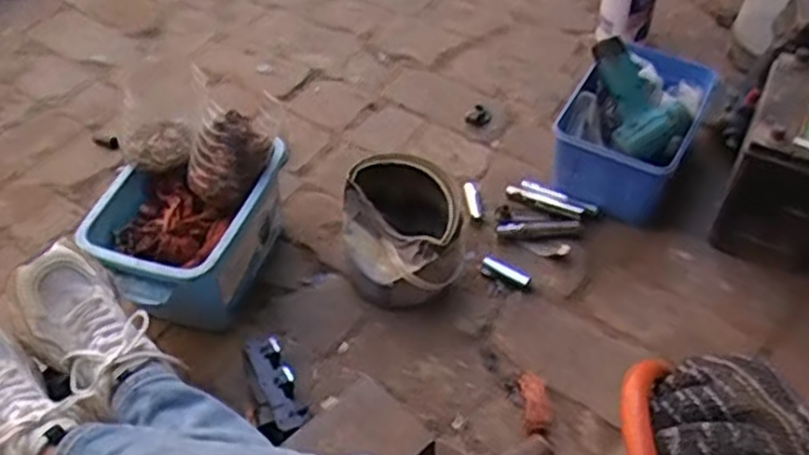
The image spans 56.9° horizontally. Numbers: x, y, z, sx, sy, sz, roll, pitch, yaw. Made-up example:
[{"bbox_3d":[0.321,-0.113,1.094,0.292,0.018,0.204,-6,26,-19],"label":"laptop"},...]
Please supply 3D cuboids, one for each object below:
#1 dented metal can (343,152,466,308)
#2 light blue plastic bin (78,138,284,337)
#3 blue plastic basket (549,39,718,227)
[{"bbox_3d":[0.003,-0.007,0.989,0.163,0.143,0.176,-1,50,1],"label":"dented metal can"},{"bbox_3d":[-0.282,0.010,0.978,0.181,0.140,0.240,14,52,13],"label":"light blue plastic bin"},{"bbox_3d":[0.324,-0.137,1.084,0.172,0.166,0.210,22,54,18],"label":"blue plastic basket"}]

